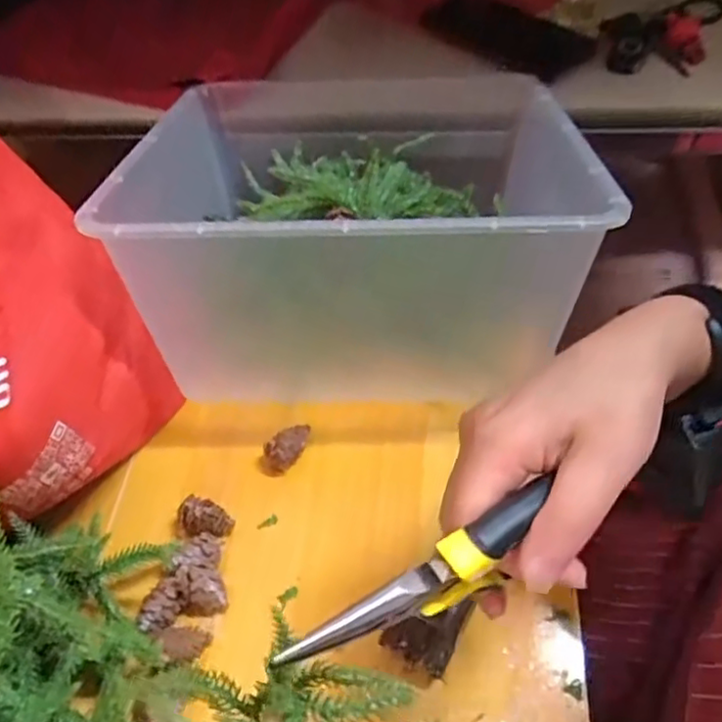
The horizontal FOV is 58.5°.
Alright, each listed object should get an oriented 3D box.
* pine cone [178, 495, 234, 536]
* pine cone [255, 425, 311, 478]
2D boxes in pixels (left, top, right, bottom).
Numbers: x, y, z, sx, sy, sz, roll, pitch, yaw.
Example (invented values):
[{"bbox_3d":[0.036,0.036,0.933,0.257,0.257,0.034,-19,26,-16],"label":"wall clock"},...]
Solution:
[{"bbox_3d":[-0.100,0.103,0.412,0.032,0.026,0.023,24,59,20],"label":"pine cone"},{"bbox_3d":[-0.050,0.059,0.437,0.023,0.025,0.040,35,63,26],"label":"pine cone"}]

